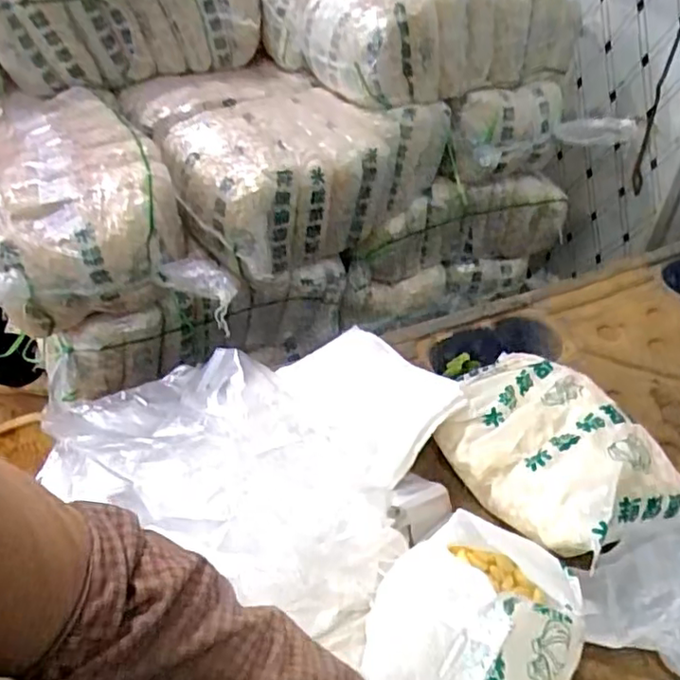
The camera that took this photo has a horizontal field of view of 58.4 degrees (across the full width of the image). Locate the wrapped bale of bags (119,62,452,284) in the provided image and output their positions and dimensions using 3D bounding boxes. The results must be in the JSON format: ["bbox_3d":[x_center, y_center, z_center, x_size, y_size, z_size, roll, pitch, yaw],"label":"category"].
[{"bbox_3d":[-0.129,-0.400,1.268,0.514,0.235,0.576,-23,47,-25],"label":"wrapped bale of bags"}]

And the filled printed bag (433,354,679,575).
[{"bbox_3d":[0.234,0.115,0.708,0.193,0.093,0.279,-21,46,-23],"label":"filled printed bag"}]

